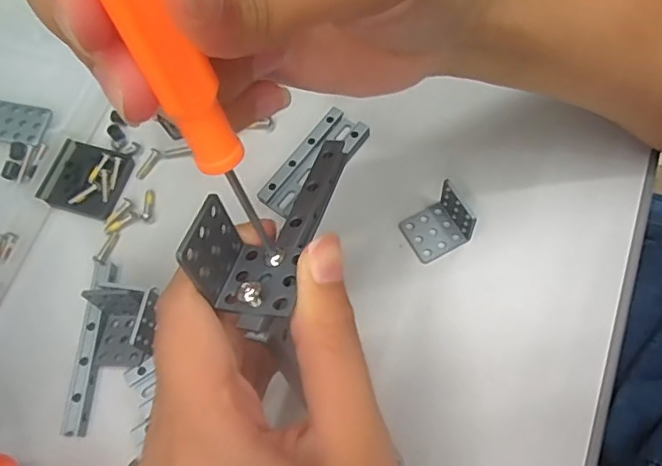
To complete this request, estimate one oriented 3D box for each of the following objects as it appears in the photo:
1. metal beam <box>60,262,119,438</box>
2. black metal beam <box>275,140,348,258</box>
[{"bbox_3d":[-0.110,0.052,0.262,0.010,0.012,0.078,1,67,5],"label":"metal beam"},{"bbox_3d":[-0.006,-0.012,0.191,0.009,0.009,0.054,17,54,9],"label":"black metal beam"}]

